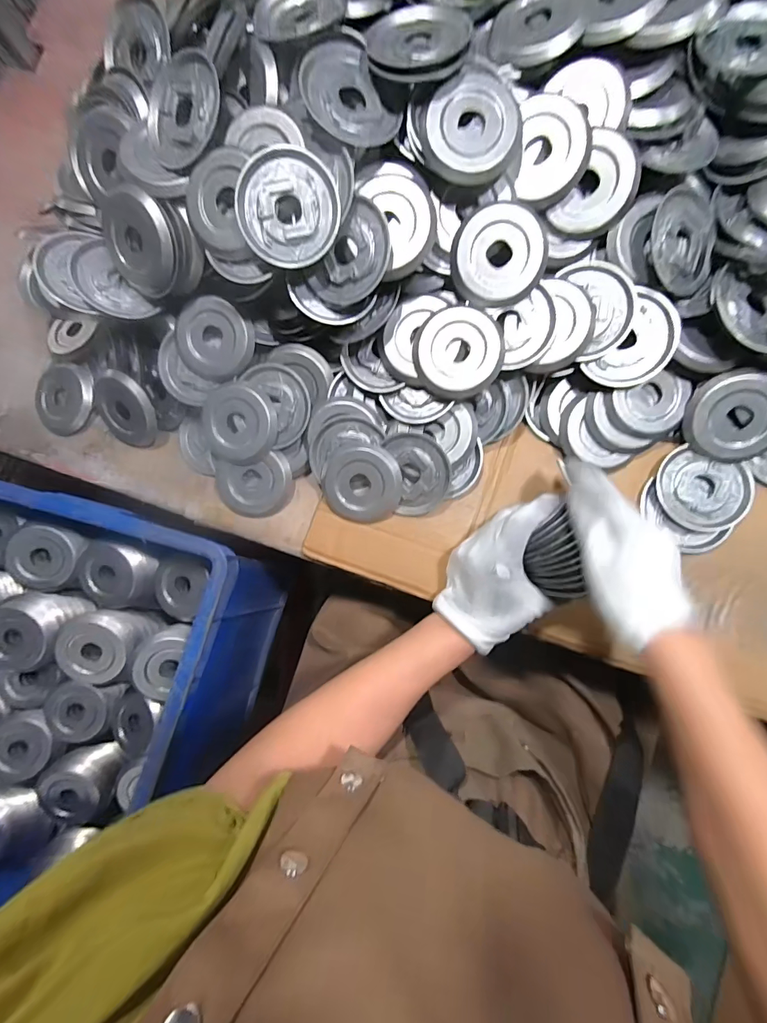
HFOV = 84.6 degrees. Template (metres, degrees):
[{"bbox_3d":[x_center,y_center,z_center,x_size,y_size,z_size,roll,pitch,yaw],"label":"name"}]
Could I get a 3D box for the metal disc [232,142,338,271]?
[{"bbox_3d":[-0.082,-0.257,0.357,0.086,0.005,0.084,0,106,-2],"label":"metal disc"}]

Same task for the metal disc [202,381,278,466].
[{"bbox_3d":[-0.154,-0.092,0.448,0.082,0.008,0.082,2,102,11],"label":"metal disc"}]

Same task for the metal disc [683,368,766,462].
[{"bbox_3d":[0.332,-0.088,0.395,0.080,0.019,0.083,5,111,14],"label":"metal disc"}]

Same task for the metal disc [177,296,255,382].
[{"bbox_3d":[-0.177,-0.179,0.440,0.079,0.012,0.081,3,108,8],"label":"metal disc"}]

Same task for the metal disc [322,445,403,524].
[{"bbox_3d":[-0.023,-0.027,0.438,0.081,0.011,0.076,1,95,11],"label":"metal disc"}]

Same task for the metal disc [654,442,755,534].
[{"bbox_3d":[0.310,-0.019,0.410,0.082,0.009,0.073,21,84,8],"label":"metal disc"}]

